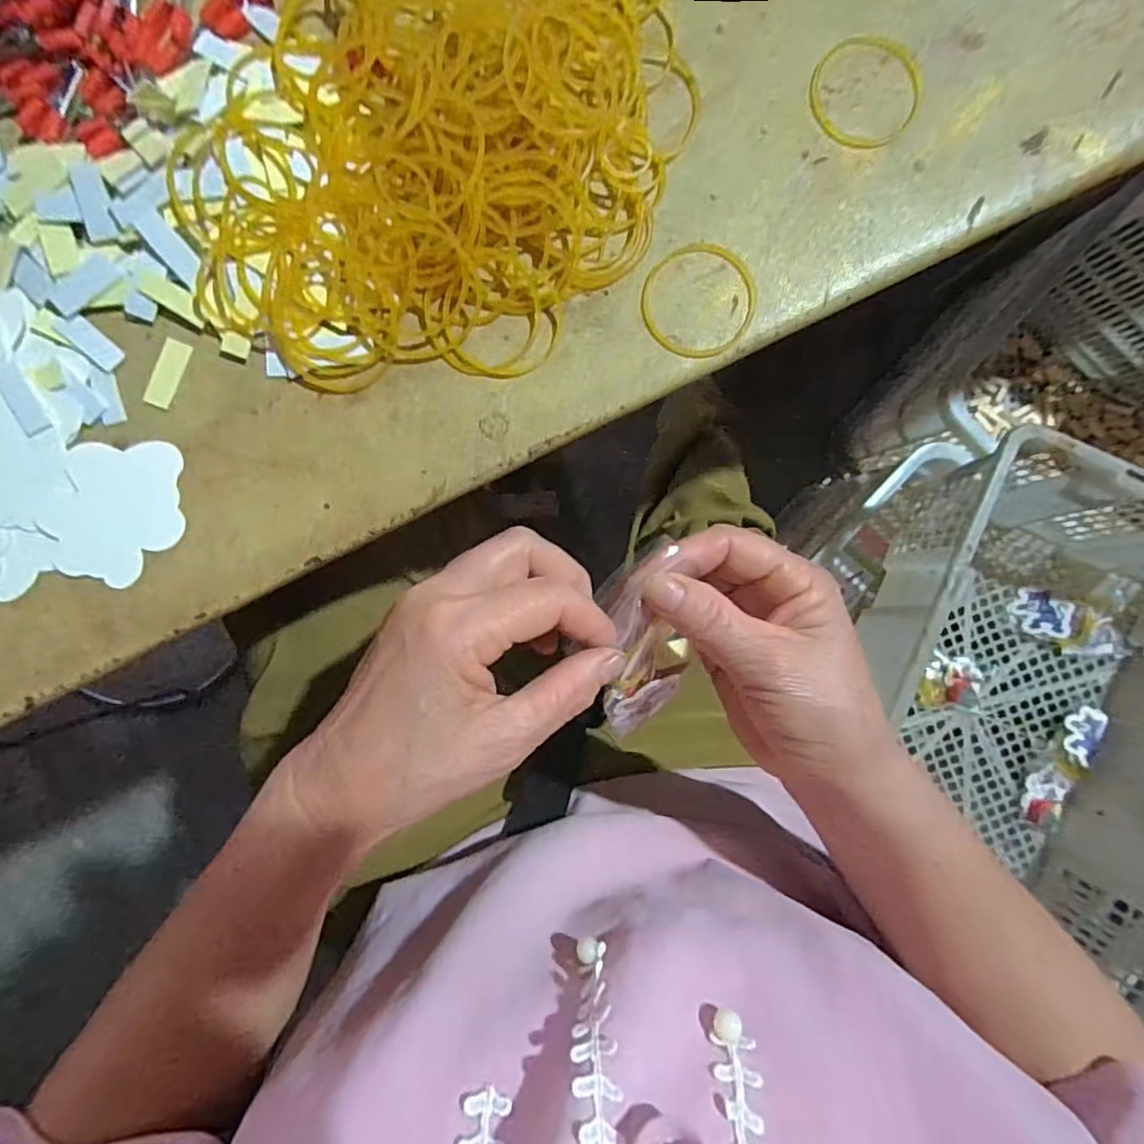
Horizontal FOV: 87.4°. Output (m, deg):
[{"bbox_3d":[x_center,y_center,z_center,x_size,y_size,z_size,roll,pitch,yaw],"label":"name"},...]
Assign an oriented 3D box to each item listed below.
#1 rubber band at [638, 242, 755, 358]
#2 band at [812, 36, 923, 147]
[{"bbox_3d":[0.055,-0.117,0.257,0.050,0.004,0.049,0,93,-2],"label":"rubber band"},{"bbox_3d":[0.127,-0.208,0.258,0.048,0.004,0.048,0,93,-2],"label":"band"}]

